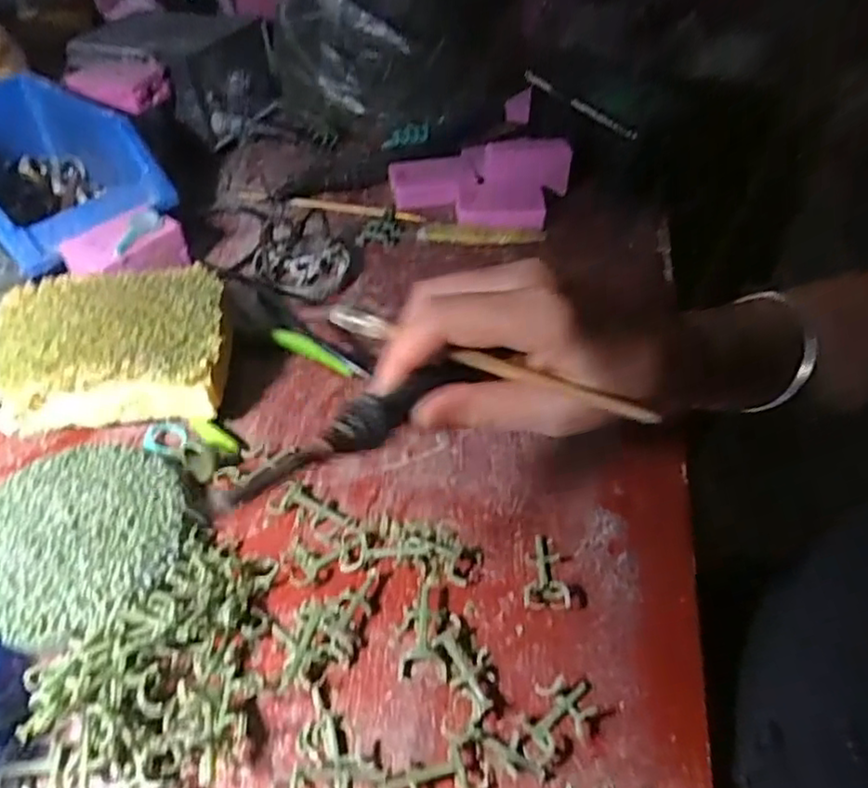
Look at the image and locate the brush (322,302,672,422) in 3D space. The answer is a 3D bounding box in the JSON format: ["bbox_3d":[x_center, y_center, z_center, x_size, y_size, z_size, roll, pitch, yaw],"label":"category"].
[{"bbox_3d":[0.021,-0.012,0.279,0.145,0.014,0.005,20,48,10],"label":"brush"}]

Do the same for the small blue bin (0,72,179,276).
[{"bbox_3d":[-0.296,-0.164,0.496,0.188,0.071,0.124,32,53,26],"label":"small blue bin"}]

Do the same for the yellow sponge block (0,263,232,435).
[{"bbox_3d":[-0.186,-0.029,0.386,0.133,0.043,0.093,-5,47,-6],"label":"yellow sponge block"}]

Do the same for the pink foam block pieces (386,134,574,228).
[{"bbox_3d":[0.038,-0.181,0.542,0.143,0.046,0.111,-1,47,-3],"label":"pink foam block pieces"}]

